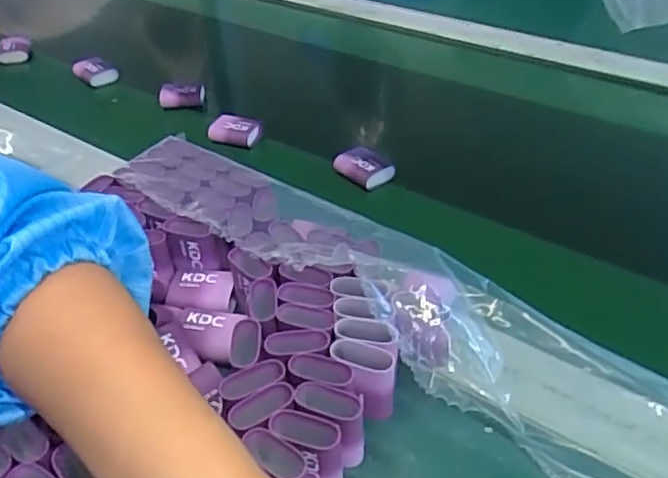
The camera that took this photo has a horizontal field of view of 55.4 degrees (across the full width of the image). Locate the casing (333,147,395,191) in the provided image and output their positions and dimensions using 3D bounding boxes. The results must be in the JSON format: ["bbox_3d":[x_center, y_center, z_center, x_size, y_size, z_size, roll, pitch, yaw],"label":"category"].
[{"bbox_3d":[0.025,-0.059,0.534,0.044,0.021,0.028,32,49,33],"label":"casing"}]

